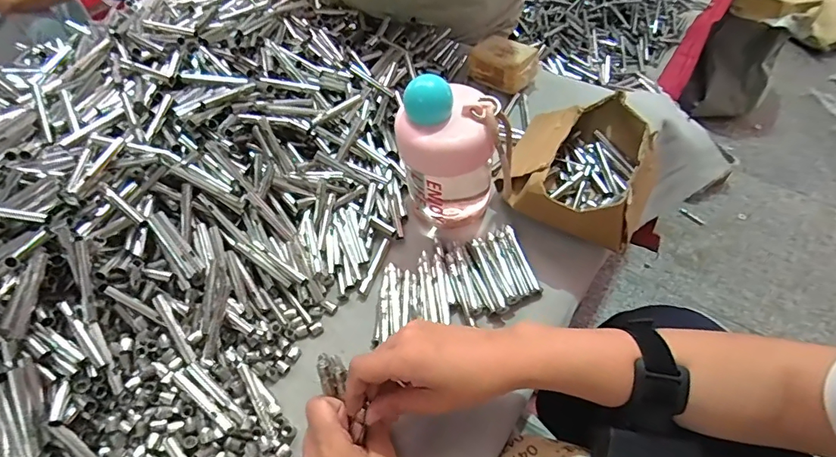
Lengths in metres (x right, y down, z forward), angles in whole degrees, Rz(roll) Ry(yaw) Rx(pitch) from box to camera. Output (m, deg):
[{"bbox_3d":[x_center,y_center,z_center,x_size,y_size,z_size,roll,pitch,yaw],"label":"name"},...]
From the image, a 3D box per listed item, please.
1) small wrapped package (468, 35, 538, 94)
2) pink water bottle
[{"bbox_3d":[0.113,-0.218,0.611,0.089,0.043,0.059,33,62,24],"label":"small wrapped package"},{"bbox_3d":[0.034,-0.068,0.435,0.099,0.134,0.079,-26,57,-15],"label":"pink water bottle"}]

